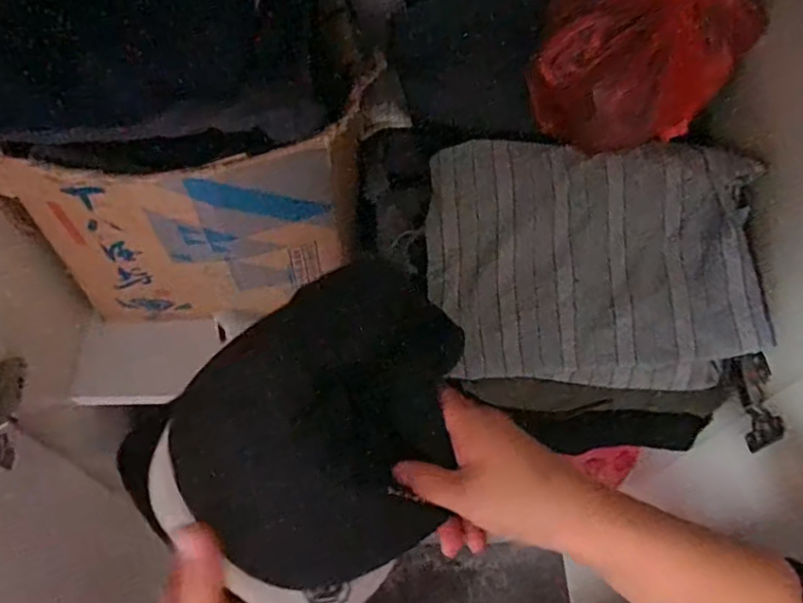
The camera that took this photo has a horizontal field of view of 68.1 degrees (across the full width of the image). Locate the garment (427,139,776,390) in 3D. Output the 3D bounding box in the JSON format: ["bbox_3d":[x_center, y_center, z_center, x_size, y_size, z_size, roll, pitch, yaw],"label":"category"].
[{"bbox_3d":[0.193,-0.038,0.621,0.319,0.045,0.244,3,87,5],"label":"garment"}]

